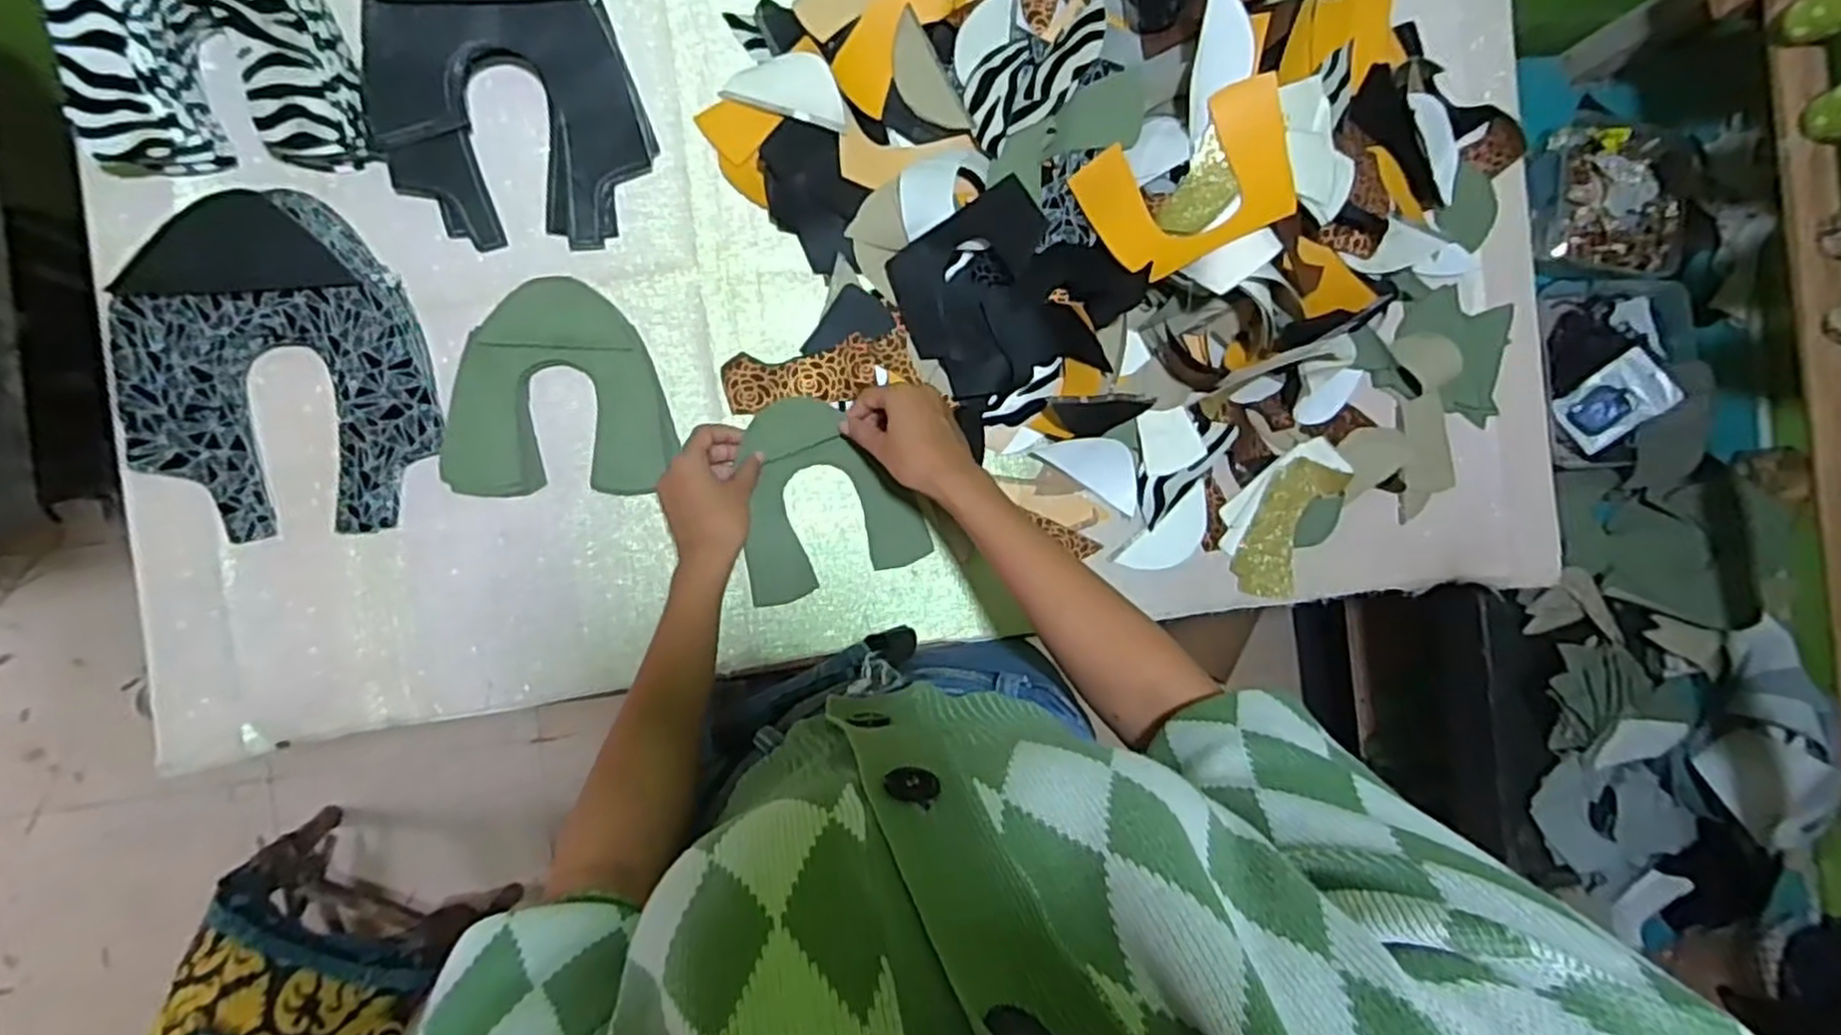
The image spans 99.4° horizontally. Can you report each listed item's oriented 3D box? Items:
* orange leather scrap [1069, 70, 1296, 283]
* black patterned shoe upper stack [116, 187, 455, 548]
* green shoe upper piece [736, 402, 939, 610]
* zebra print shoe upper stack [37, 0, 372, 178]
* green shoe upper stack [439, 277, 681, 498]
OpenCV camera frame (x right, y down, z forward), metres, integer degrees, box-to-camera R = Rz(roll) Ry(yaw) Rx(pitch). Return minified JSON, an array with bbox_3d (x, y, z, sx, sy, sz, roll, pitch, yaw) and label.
[{"bbox_3d":[0.213,-0.260,0.609,0.156,0.022,0.117,-25,80,18],"label":"orange leather scrap"},{"bbox_3d":[-0.463,-0.112,0.566,0.191,0.058,0.249,1,90,-9],"label":"black patterned shoe upper stack"},{"bbox_3d":[-0.075,-0.020,0.646,0.149,0.019,0.158,-10,92,-9],"label":"green shoe upper piece"},{"bbox_3d":[-0.502,-0.334,0.546,0.164,0.075,0.155,-13,92,-9],"label":"zebra print shoe upper stack"},{"bbox_3d":[-0.286,-0.103,0.615,0.164,0.024,0.167,-2,91,-9],"label":"green shoe upper stack"}]

